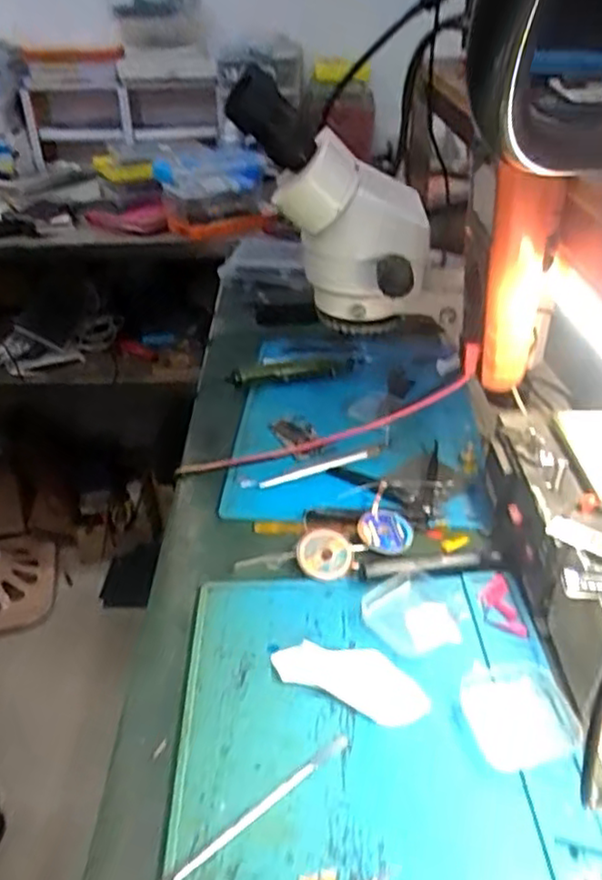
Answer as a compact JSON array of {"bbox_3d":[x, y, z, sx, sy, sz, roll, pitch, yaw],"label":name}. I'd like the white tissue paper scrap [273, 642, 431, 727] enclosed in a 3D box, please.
[{"bbox_3d":[0.034,0.163,0.474,0.108,0.010,0.041,13,37,22],"label":"white tissue paper scrap"}]

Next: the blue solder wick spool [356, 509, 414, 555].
[{"bbox_3d":[0.074,0.079,0.585,0.047,0.015,0.047,-2,34,1],"label":"blue solder wick spool"}]

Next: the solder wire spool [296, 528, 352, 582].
[{"bbox_3d":[0.019,0.094,0.565,0.045,0.011,0.045,2,59,-4],"label":"solder wire spool"}]

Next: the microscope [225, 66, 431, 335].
[{"bbox_3d":[0.030,-0.223,0.640,0.114,0.248,0.114,-25,14,43],"label":"microscope"}]

